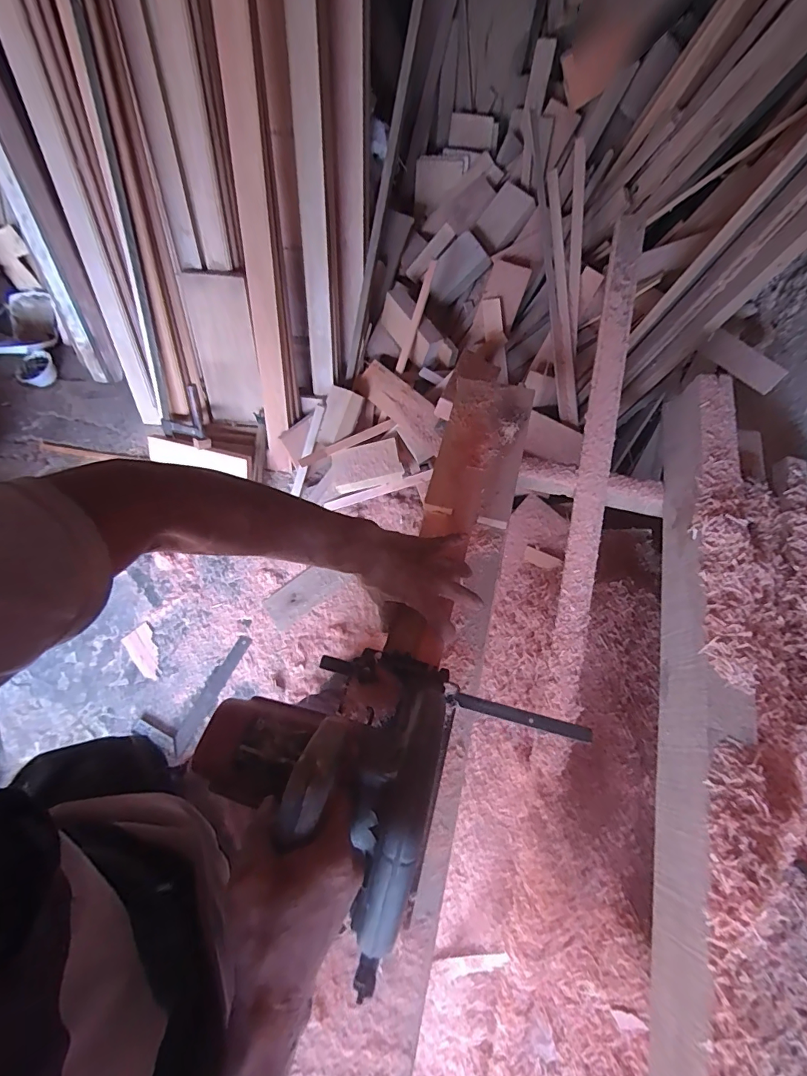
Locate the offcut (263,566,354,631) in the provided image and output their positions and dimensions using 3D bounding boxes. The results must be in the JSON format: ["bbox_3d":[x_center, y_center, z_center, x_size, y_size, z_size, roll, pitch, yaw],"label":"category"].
[{"bbox_3d":[-0.297,0.167,1.363,0.246,0.021,0.109,-35,71,-14],"label":"offcut"}]

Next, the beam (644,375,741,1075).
[{"bbox_3d":[0.363,0.454,0.558,0.063,0.133,1.619,13,67,6],"label":"beam"}]

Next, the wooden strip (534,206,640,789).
[{"bbox_3d":[0.357,-0.093,0.853,0.067,0.035,1.067,9,87,4],"label":"wooden strip"}]

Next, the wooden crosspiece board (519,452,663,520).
[{"bbox_3d":[0.367,-0.103,0.886,0.279,0.048,0.070,10,67,4],"label":"wooden crosspiece board"}]

